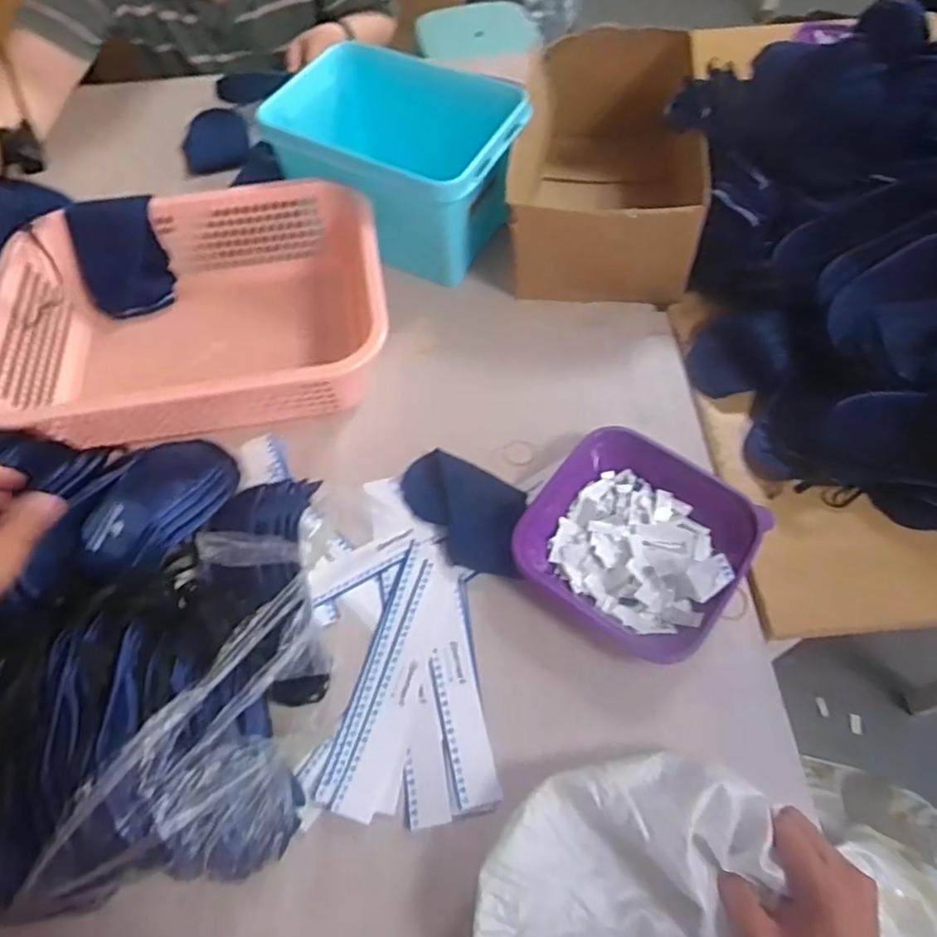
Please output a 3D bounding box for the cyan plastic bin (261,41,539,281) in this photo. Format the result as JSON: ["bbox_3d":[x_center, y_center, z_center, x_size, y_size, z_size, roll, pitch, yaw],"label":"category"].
[{"bbox_3d":[-0.089,-0.372,0.810,0.286,0.141,0.195,28,64,17],"label":"cyan plastic bin"}]

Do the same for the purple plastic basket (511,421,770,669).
[{"bbox_3d":[0.152,0.063,0.597,0.185,0.045,0.184,34,66,20],"label":"purple plastic basket"}]

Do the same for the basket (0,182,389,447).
[{"bbox_3d":[-0.287,-0.166,0.713,0.391,0.103,0.298,-9,59,-3],"label":"basket"}]

